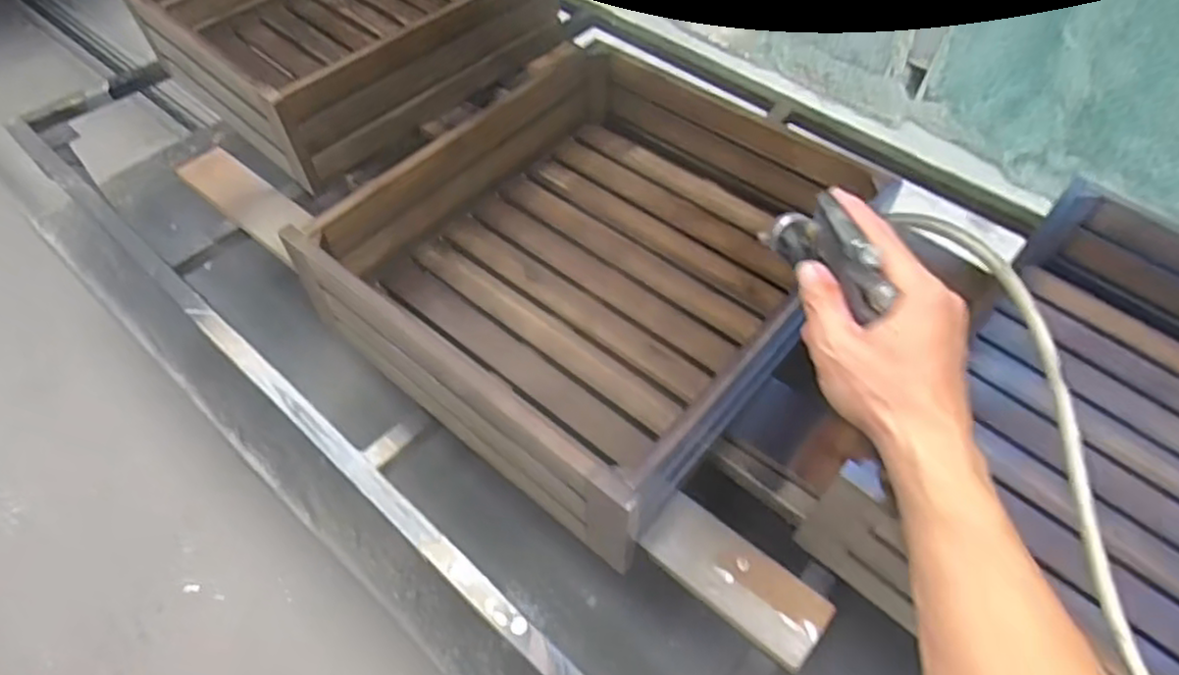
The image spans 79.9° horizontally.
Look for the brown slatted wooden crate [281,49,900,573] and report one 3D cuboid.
[{"bbox_3d":[0.018,-0.106,0.926,0.526,0.156,0.568,35,62,23],"label":"brown slatted wooden crate"}]

